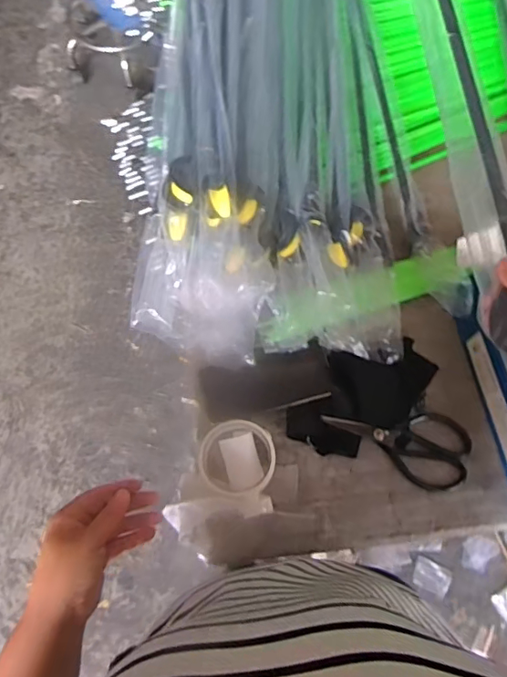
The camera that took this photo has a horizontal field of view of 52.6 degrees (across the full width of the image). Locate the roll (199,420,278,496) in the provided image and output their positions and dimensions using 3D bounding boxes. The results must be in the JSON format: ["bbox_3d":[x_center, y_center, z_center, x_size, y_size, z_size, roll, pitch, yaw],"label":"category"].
[{"bbox_3d":[-0.019,0.139,0.602,0.090,0.021,0.087,0,70,-1],"label":"roll"}]

